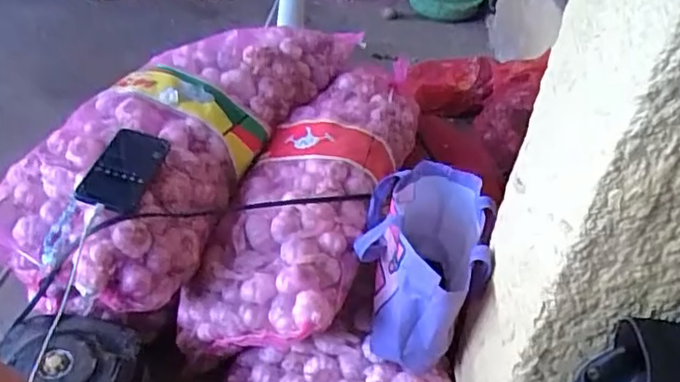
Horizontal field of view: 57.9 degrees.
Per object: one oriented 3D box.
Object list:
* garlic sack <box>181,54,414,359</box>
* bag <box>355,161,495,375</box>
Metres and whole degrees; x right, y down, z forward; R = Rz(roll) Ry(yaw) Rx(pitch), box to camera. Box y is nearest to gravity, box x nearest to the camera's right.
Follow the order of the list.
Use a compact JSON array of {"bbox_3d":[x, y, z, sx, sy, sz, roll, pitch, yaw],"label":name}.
[{"bbox_3d":[-0.032,0.010,1.091,0.242,0.221,0.641,17,40,13],"label":"garlic sack"},{"bbox_3d":[0.114,0.104,0.903,0.169,0.203,0.233,12,39,6],"label":"bag"}]

